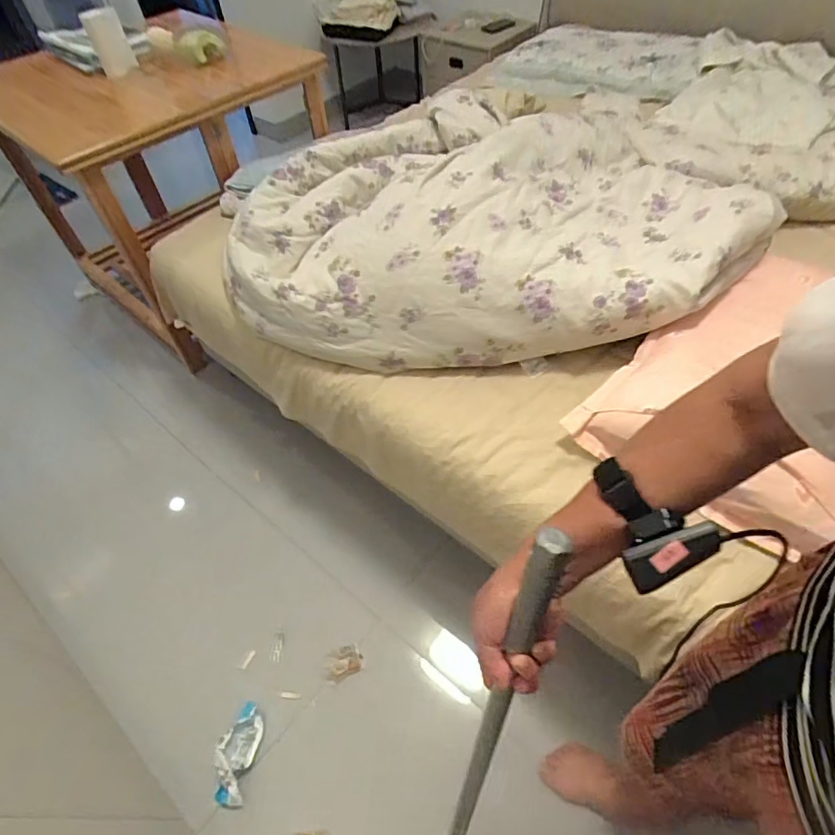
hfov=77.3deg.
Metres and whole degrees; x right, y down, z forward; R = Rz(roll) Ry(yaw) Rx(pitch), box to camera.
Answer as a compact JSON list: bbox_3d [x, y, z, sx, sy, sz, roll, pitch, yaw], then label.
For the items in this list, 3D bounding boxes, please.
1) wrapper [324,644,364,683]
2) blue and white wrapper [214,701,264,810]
[{"bbox_3d":[-0.175,0.573,1.220,0.090,0.043,0.071,-15,53,-8],"label":"wrapper"},{"bbox_3d":[-0.381,0.712,1.112,0.075,0.063,0.184,6,53,8],"label":"blue and white wrapper"}]

